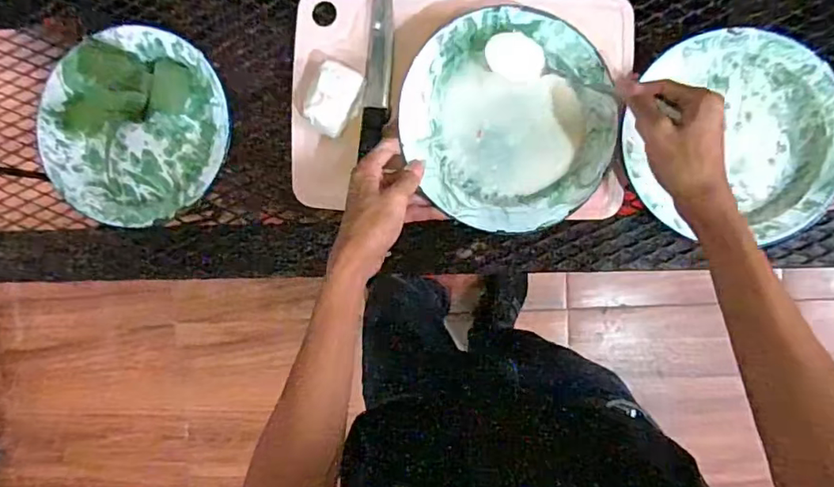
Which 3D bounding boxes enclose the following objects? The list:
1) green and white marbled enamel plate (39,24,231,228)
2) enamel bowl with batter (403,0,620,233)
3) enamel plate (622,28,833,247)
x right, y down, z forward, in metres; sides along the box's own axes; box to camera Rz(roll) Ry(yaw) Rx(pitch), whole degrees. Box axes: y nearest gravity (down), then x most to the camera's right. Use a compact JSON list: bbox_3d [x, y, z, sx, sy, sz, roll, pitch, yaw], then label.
[{"bbox_3d":[-0.301,-0.127,0.602,0.199,0.037,0.205,0,94,5],"label":"green and white marbled enamel plate"},{"bbox_3d":[0.092,-0.120,0.538,0.201,0.055,0.207,0,94,5],"label":"enamel bowl with batter"},{"bbox_3d":[0.315,-0.109,0.553,0.205,0.040,0.200,0,94,5],"label":"enamel plate"}]

